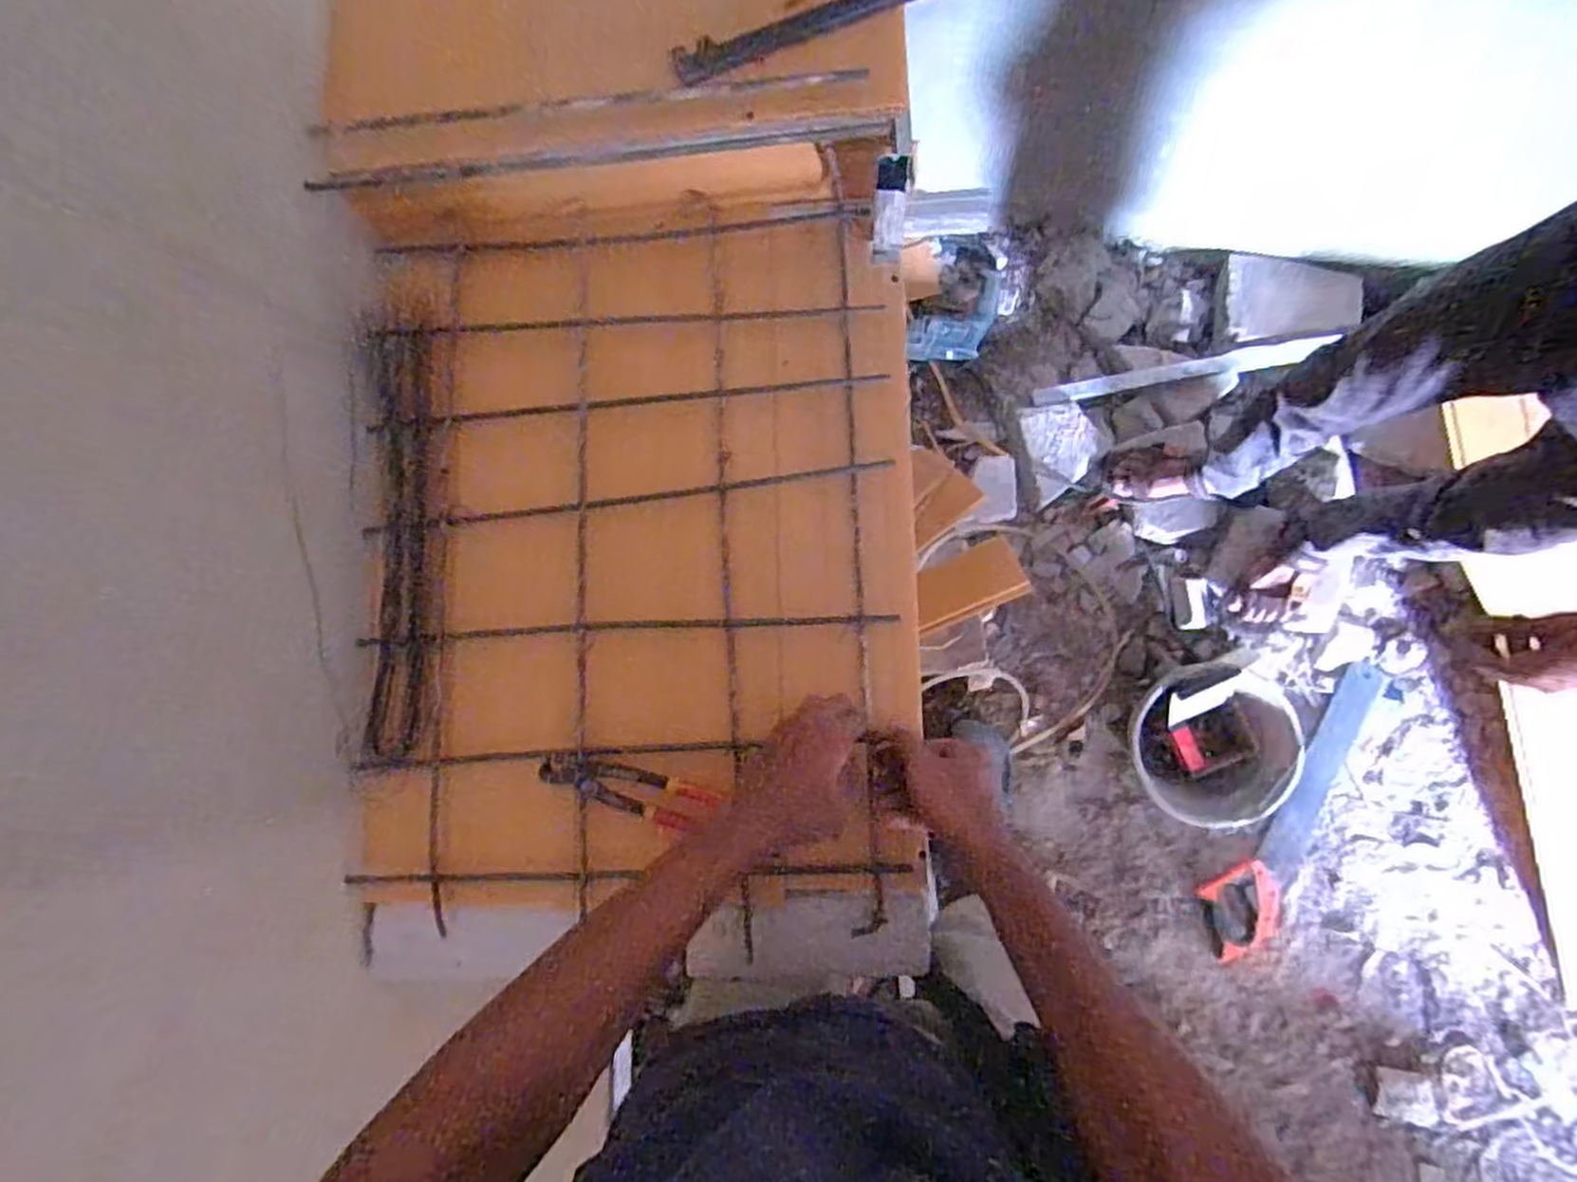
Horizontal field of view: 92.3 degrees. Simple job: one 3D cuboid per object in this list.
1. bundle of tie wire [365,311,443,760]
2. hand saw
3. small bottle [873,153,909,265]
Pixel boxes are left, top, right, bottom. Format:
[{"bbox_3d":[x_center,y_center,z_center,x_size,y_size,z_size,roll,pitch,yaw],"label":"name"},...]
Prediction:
[{"bbox_3d":[-0.369,-0.058,0.732,0.054,0.025,0.417,-1,83,6],"label":"bundle of tie wire"},{"bbox_3d":[0.870,0.369,1.289,0.122,0.031,0.555,33,87,9],"label":"hand saw"},{"bbox_3d":[0.092,-0.345,0.693,0.027,0.099,0.019,-6,59,-1],"label":"small bottle"}]

